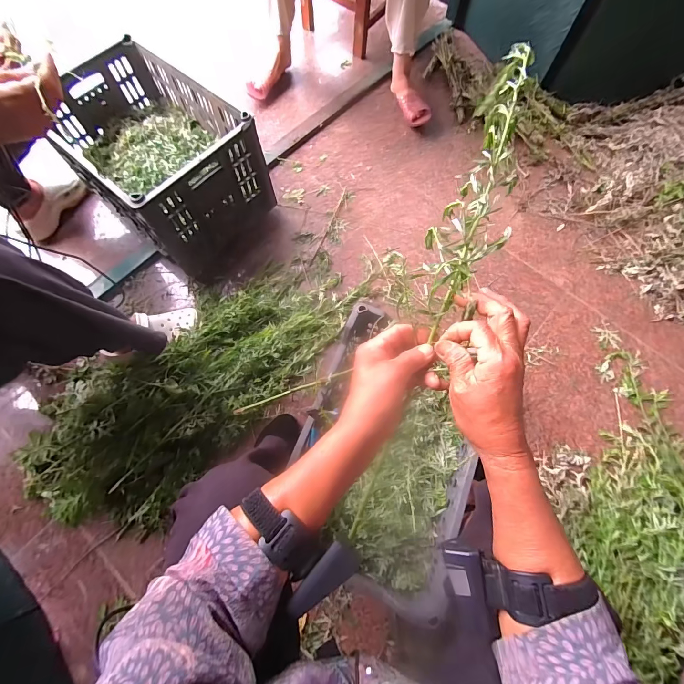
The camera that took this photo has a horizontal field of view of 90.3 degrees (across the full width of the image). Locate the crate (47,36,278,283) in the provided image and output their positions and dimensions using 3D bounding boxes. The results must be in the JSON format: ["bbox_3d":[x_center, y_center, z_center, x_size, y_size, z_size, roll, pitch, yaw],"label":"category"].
[{"bbox_3d":[-0.458,-0.463,0.868,0.439,0.263,0.316,40,76,12],"label":"crate"}]

